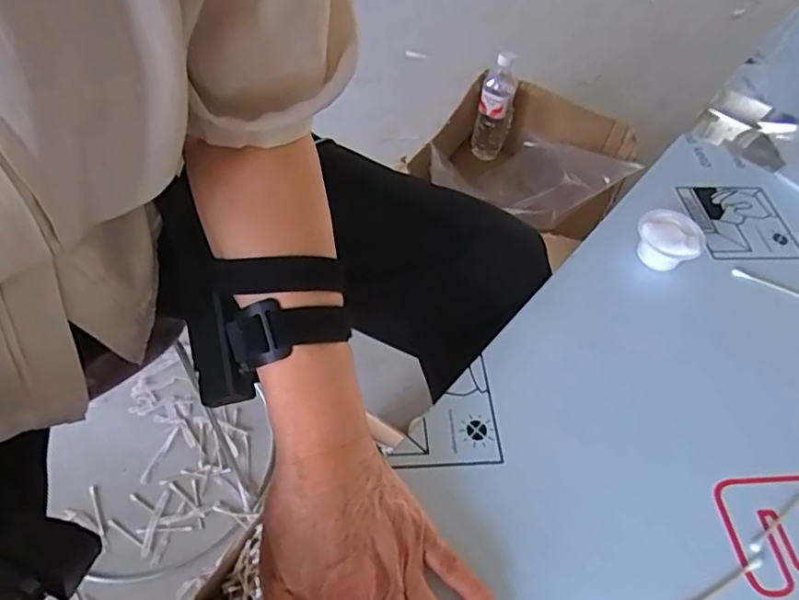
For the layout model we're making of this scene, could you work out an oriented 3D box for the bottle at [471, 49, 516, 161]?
[{"bbox_3d":[0.203,-0.408,1.187,0.072,0.208,0.078,20,55,10],"label":"bottle"}]

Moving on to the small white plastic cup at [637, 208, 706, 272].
[{"bbox_3d":[0.230,-0.050,0.483,0.051,0.037,0.051,2,54,-3],"label":"small white plastic cup"}]

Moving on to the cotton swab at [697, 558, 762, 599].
[{"bbox_3d":[0.189,0.172,0.332,0.074,0.004,0.006,-20,58,-18],"label":"cotton swab"}]

